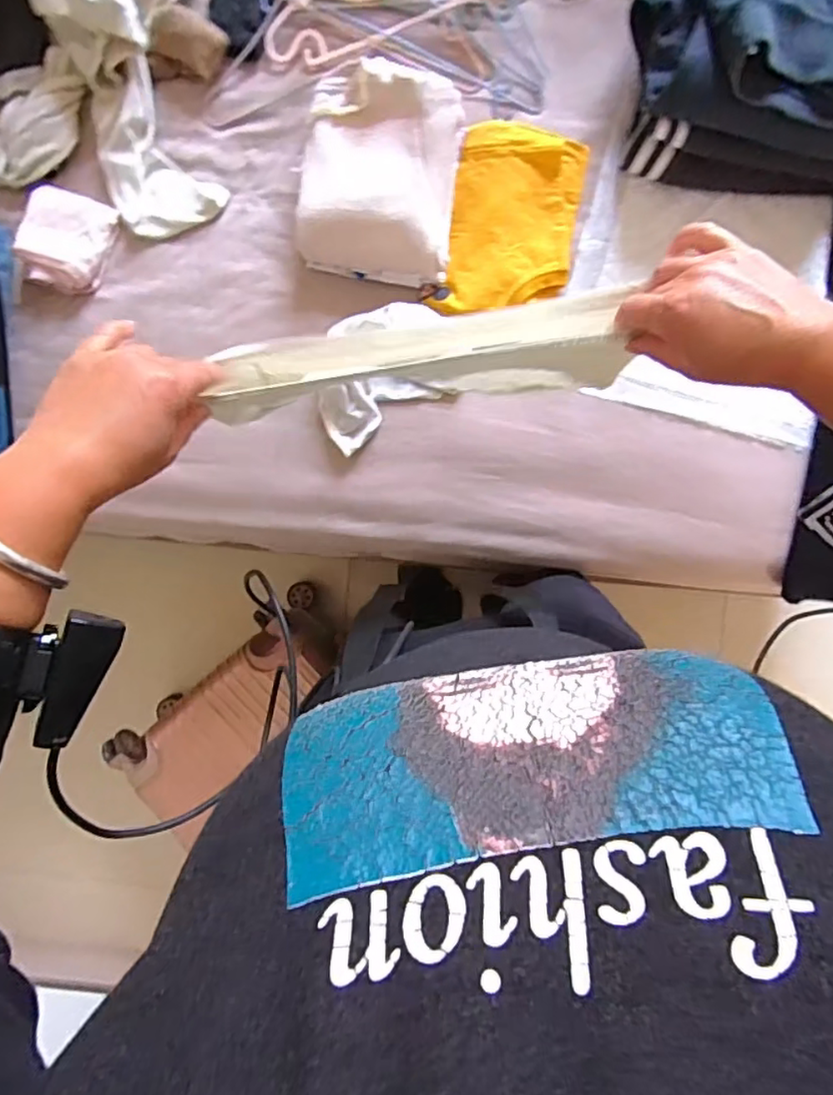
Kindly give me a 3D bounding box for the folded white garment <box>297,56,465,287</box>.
[{"bbox_3d":[-0.039,-0.410,0.670,0.165,0.070,0.186,6,93,0],"label":"folded white garment"}]

